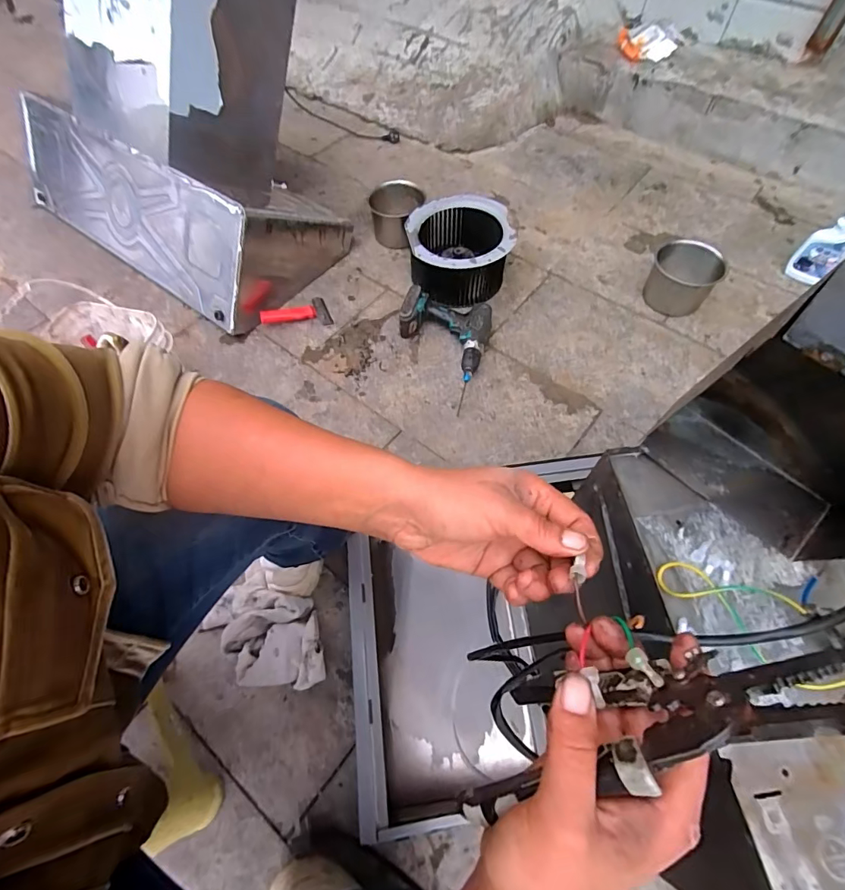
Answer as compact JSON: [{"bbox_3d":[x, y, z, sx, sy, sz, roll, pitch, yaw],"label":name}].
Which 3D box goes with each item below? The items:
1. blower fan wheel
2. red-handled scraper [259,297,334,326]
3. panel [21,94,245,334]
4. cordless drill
[{"bbox_3d":[0.085,-0.474,1.099,0.234,0.150,0.252,0,60,1],"label":"blower fan wheel"},{"bbox_3d":[-0.307,-0.315,1.080,0.162,0.030,0.085,-14,60,-23],"label":"red-handled scraper"},{"bbox_3d":[-0.743,-0.591,1.090,0.842,0.268,0.020,34,31,22],"label":"panel"},{"bbox_3d":[0.040,-0.246,1.010,0.207,0.069,0.248,16,62,10],"label":"cordless drill"}]

